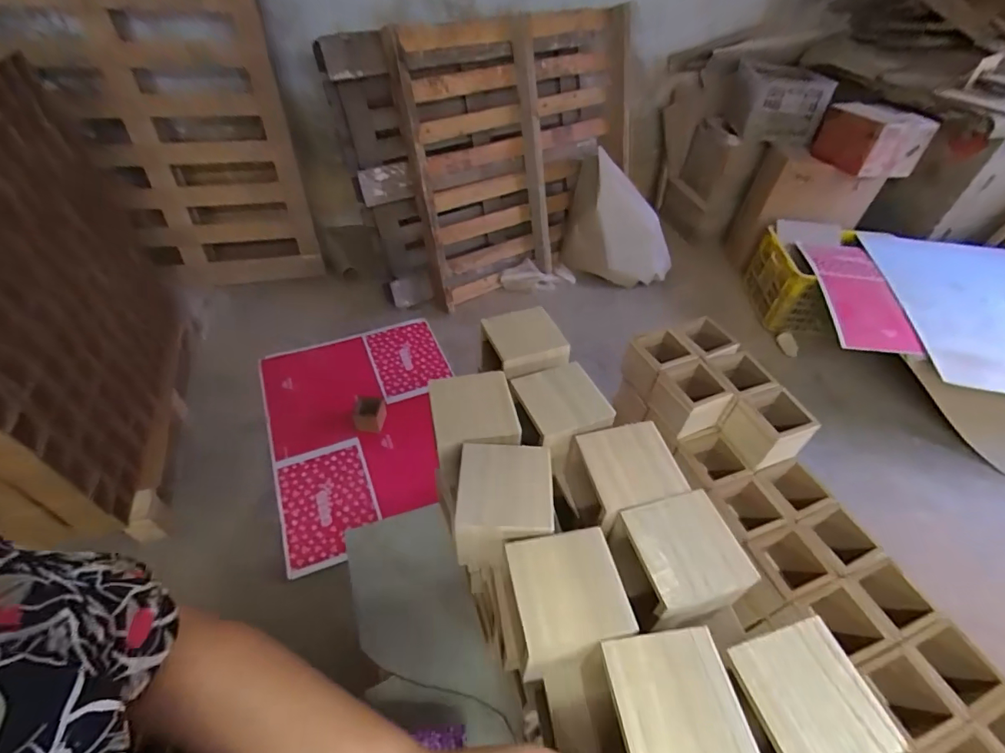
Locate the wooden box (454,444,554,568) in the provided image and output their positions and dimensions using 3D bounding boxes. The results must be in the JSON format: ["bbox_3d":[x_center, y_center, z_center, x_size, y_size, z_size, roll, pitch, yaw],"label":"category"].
[{"bbox_3d":[0.004,0.130,0.476,0.097,0.083,0.097,2,47,-1],"label":"wooden box"}]

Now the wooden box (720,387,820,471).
[{"bbox_3d":[0.456,0.089,0.812,0.102,0.085,0.099,-12,49,-14],"label":"wooden box"}]

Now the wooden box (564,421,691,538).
[{"bbox_3d":[0.128,0.113,0.500,0.094,0.080,0.096,-11,49,-12],"label":"wooden box"}]

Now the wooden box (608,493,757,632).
[{"bbox_3d":[0.163,0.174,0.442,0.095,0.070,0.096,-12,49,-14],"label":"wooden box"}]

